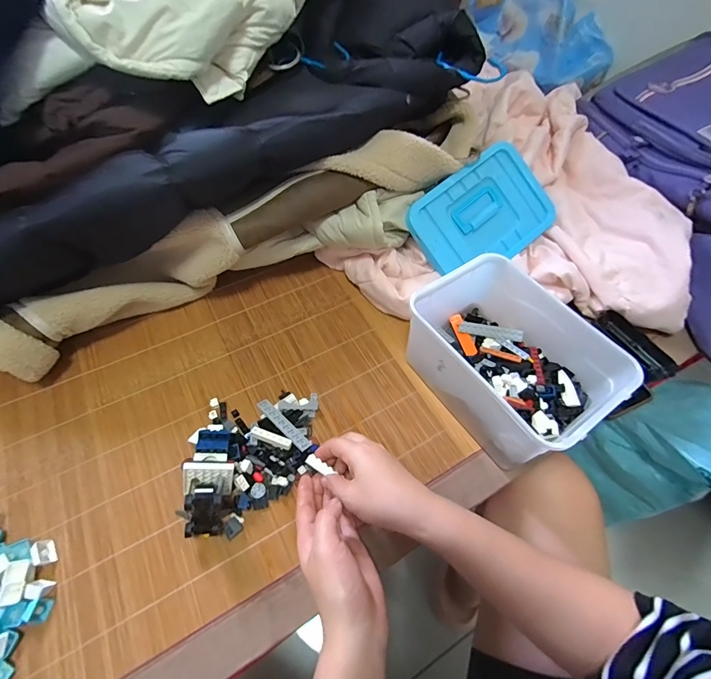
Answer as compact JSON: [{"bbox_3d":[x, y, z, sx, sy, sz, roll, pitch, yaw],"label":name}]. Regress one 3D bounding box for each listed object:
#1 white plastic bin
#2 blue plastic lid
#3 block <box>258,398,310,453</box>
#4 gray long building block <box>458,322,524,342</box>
[{"bbox_3d":[0.170,0.027,0.453,0.145,0.127,0.217,-29,63,-20],"label":"white plastic bin"},{"bbox_3d":[0.189,-0.183,0.561,0.214,0.016,0.148,-38,99,-12],"label":"blue plastic lid"},{"bbox_3d":[-0.085,0.101,0.447,0.080,0.004,0.019,41,39,20],"label":"block"},{"bbox_3d":[0.178,-0.011,0.496,0.081,0.009,0.017,11,55,24],"label":"gray long building block"}]

